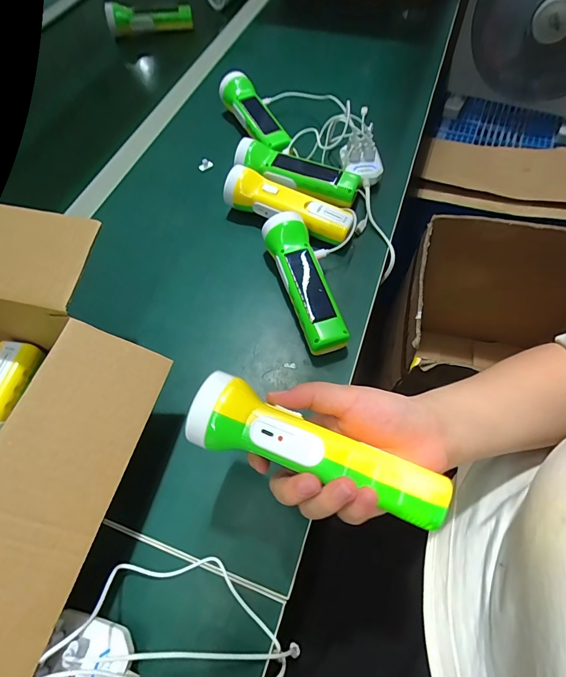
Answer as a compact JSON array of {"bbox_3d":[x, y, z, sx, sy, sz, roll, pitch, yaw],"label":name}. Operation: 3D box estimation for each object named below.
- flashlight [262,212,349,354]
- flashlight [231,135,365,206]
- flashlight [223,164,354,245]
[{"bbox_3d":[0.026,-0.063,0.416,0.053,0.052,0.167,-17,63,-9],"label":"flashlight"},{"bbox_3d":[0.016,-0.216,0.500,0.167,0.052,0.051,20,63,10],"label":"flashlight"},{"bbox_3d":[0.008,-0.165,0.473,0.172,0.049,0.050,23,64,12],"label":"flashlight"}]

